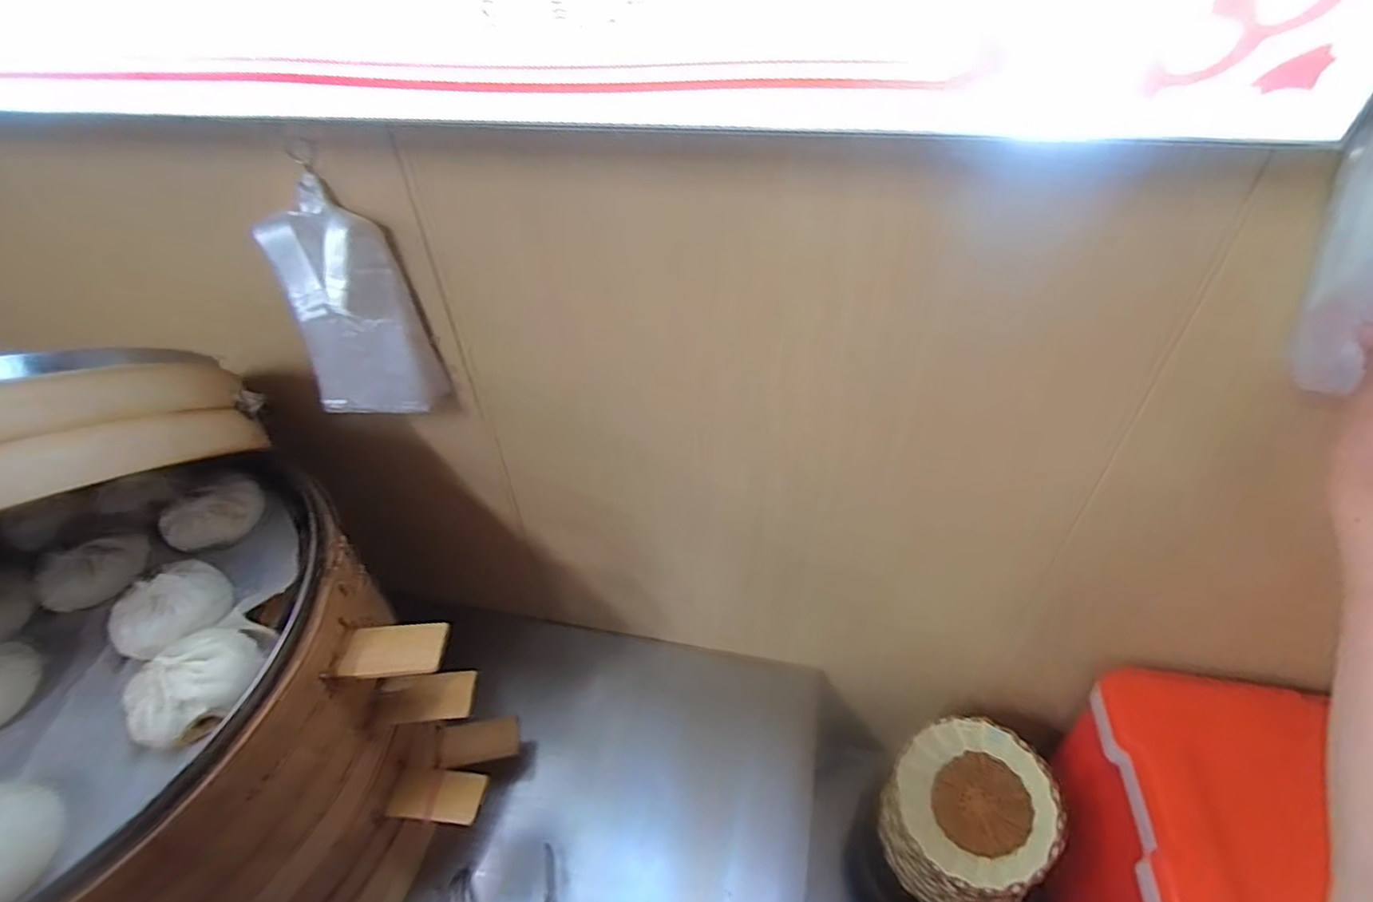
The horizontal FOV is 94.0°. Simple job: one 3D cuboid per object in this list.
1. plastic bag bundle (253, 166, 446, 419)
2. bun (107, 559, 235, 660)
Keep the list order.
[{"bbox_3d":[-0.301,-0.119,0.581,0.110,0.200,0.054,-21,46,-17],"label":"plastic bag bundle"},{"bbox_3d":[-0.435,0.137,0.545,0.083,0.049,0.083,27,51,28],"label":"bun"}]

